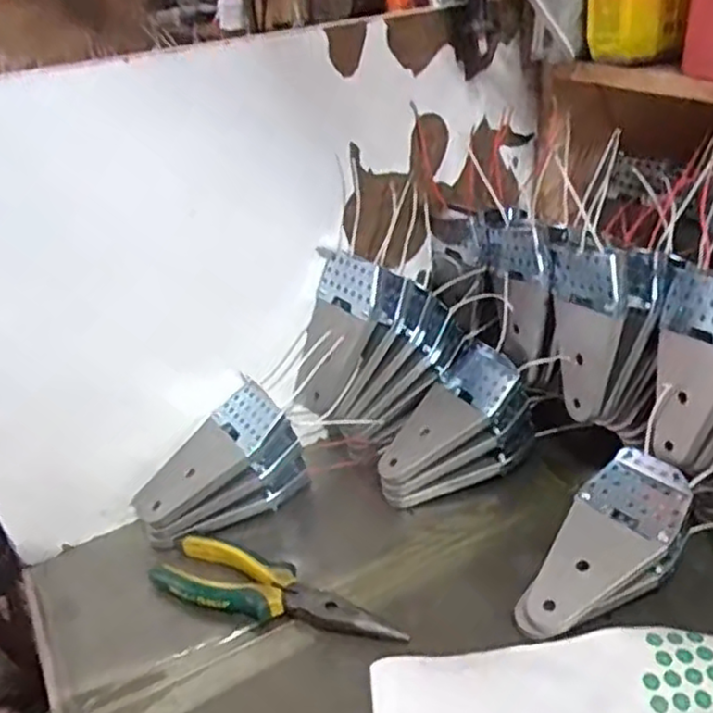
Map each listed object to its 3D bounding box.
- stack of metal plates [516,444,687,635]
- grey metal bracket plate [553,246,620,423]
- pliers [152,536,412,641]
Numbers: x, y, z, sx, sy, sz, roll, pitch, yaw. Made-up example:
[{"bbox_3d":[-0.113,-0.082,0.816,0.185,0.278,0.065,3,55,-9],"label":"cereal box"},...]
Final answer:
[{"bbox_3d":[0.173,0.137,0.489,0.151,0.034,0.066,-43,43,-17],"label":"stack of metal plates"},{"bbox_3d":[0.175,-0.013,0.524,0.015,0.129,0.067,-12,15,-24],"label":"grey metal bracket plate"},{"bbox_3d":[-0.060,0.174,0.504,0.190,0.023,0.056,13,36,30],"label":"pliers"}]

